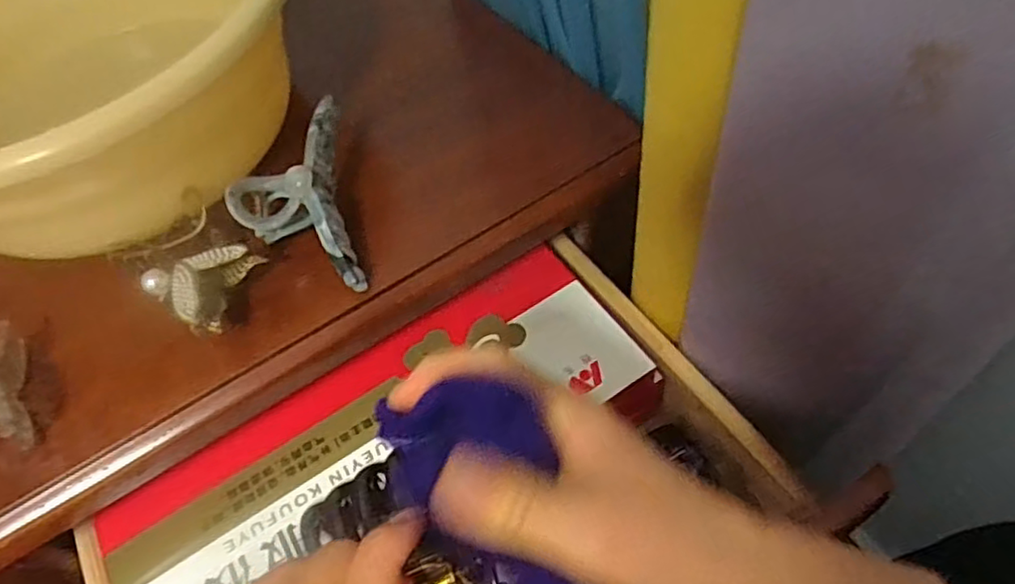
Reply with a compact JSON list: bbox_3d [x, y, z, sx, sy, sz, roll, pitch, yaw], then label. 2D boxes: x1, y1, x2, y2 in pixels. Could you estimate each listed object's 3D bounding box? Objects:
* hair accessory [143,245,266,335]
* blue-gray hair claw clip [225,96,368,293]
[{"bbox_3d":[-0.165,0.001,0.352,0.041,0.043,0.052,9,57,14],"label":"hair accessory"},{"bbox_3d":[-0.125,-0.052,0.374,0.064,0.046,0.116,-14,55,-2],"label":"blue-gray hair claw clip"}]

